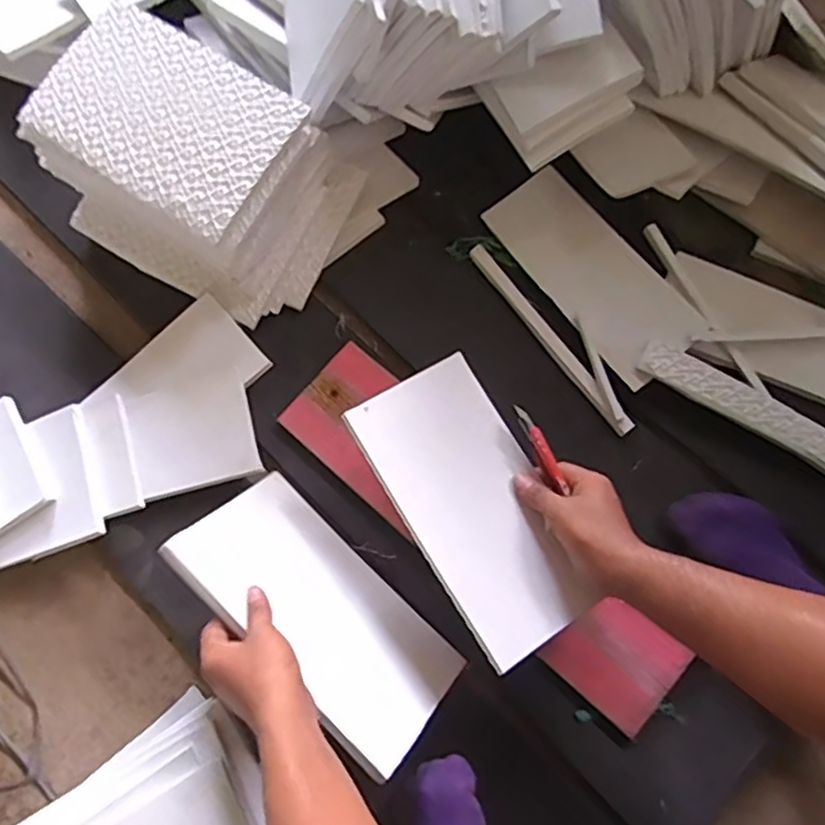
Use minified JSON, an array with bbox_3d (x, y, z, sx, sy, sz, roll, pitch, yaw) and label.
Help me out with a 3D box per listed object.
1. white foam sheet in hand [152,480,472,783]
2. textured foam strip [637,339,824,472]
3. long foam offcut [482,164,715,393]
[{"bbox_3d":[-0.087,0.188,0.644,0.280,0.012,0.151,43,39,9],"label":"white foam sheet in hand"},{"bbox_3d":[0.380,-0.002,0.734,0.270,0.017,0.042,30,76,9],"label":"textured foam strip"},{"bbox_3d":[0.214,-0.169,0.794,0.118,0.020,0.277,-37,76,-5],"label":"long foam offcut"}]

